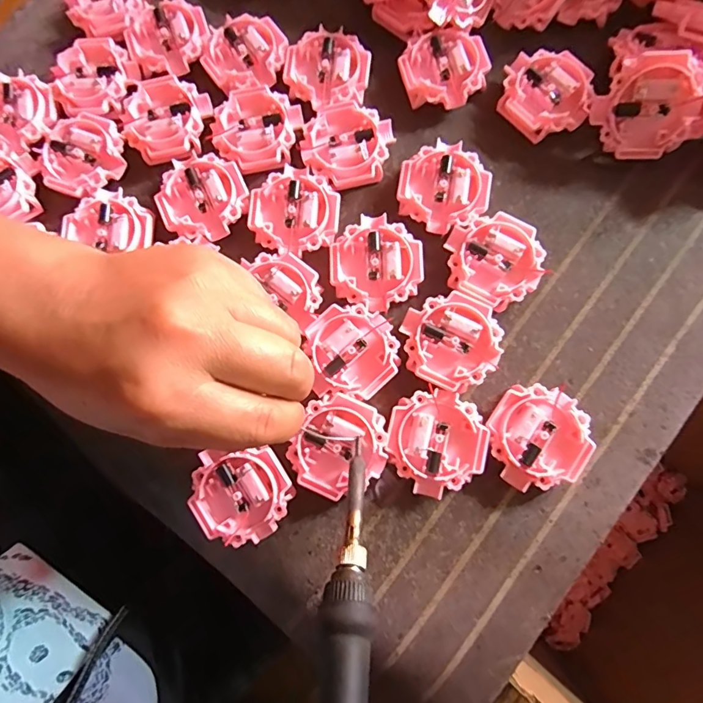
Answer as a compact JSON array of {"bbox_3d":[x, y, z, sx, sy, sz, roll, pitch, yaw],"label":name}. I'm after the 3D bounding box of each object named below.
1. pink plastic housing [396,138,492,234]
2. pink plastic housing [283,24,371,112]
[{"bbox_3d":[0.055,-0.097,0.269,0.052,0.014,0.053,9,81,4],"label":"pink plastic housing"},{"bbox_3d":[-0.015,-0.176,0.285,0.052,0.015,0.050,0,80,3],"label":"pink plastic housing"}]

